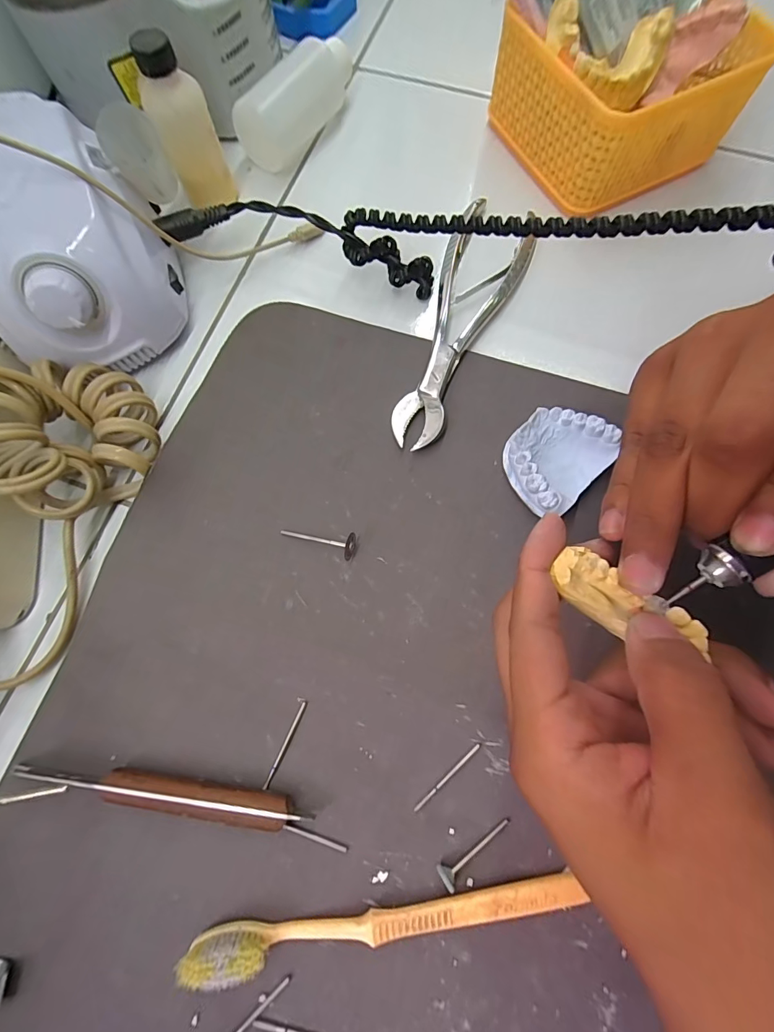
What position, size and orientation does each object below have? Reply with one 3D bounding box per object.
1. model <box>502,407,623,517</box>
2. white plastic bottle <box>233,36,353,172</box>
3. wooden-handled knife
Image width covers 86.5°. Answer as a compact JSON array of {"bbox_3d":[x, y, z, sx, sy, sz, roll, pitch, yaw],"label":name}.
[{"bbox_3d":[0.096,-0.034,0.237,0.049,0.023,0.059,43,80,11],"label":"model"},{"bbox_3d":[-0.068,-0.307,0.300,0.038,0.040,0.099,34,78,9],"label":"white plastic bottle"},{"bbox_3d":[-0.110,0.131,0.199,0.143,0.016,0.014,7,75,3],"label":"wooden-handled knife"}]

